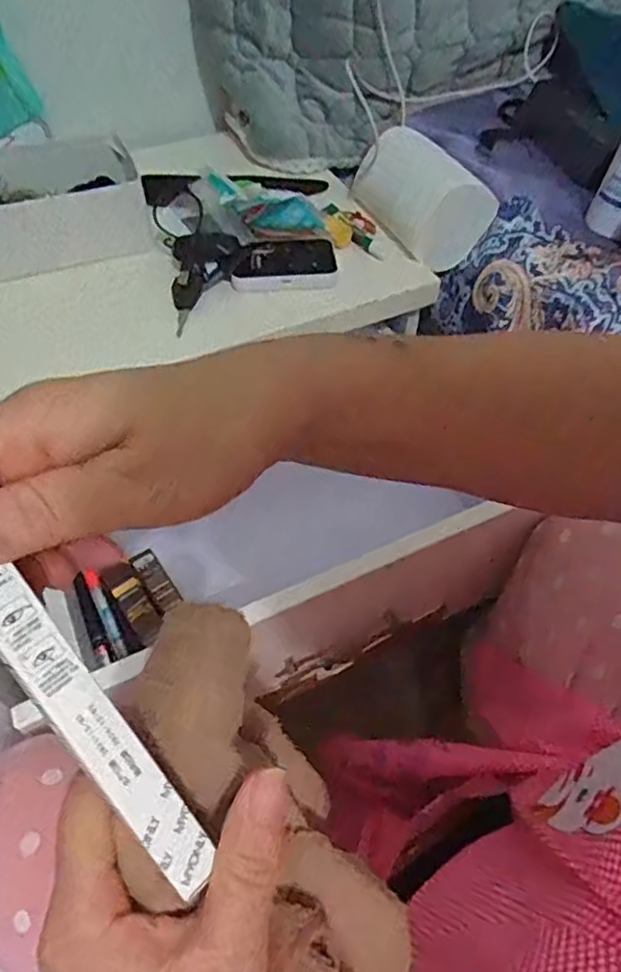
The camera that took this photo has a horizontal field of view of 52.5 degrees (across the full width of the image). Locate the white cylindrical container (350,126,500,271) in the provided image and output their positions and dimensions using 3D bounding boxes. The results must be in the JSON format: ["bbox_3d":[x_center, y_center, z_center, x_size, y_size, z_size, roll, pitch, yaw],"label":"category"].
[{"bbox_3d":[0.118,-0.308,0.669,0.078,0.082,0.143,-32,60,-22],"label":"white cylindrical container"}]

